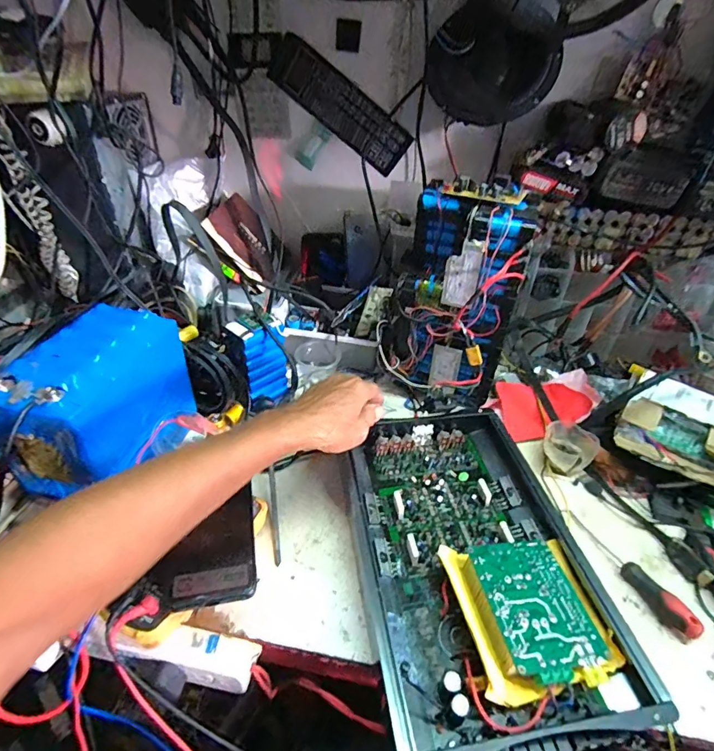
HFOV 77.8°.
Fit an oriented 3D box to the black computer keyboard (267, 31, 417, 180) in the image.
[{"bbox_3d":[-0.023,-0.407,0.675,0.226,0.073,0.016,34,35,-15],"label":"black computer keyboard"}]

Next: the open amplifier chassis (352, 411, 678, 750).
[{"bbox_3d":[0.112,0.172,0.460,0.220,0.041,0.348,-5,38,-9],"label":"open amplifier chassis"}]

